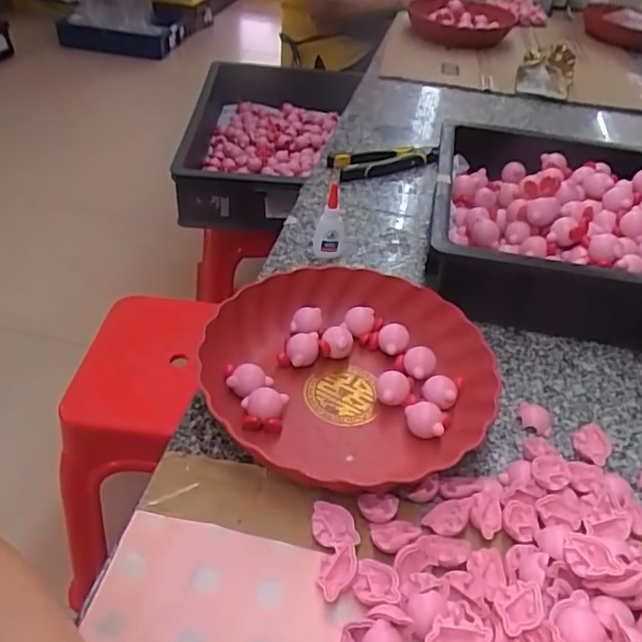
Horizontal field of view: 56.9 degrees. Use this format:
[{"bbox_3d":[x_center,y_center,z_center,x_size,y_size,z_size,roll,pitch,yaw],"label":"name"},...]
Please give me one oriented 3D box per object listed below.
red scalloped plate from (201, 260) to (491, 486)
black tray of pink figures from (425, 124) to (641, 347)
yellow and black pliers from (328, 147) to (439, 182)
[{"bbox_3d":[0.026,0.038,0.513,0.228,0.047,0.231,-27,47,-30],"label":"red scalloped plate"},{"bbox_3d":[0.335,-0.098,0.660,0.418,0.093,0.289,8,40,8],"label":"black tray of pink figures"},{"bbox_3d":[0.092,-0.230,0.857,0.153,0.031,0.054,-11,41,-15],"label":"yellow and black pliers"}]

